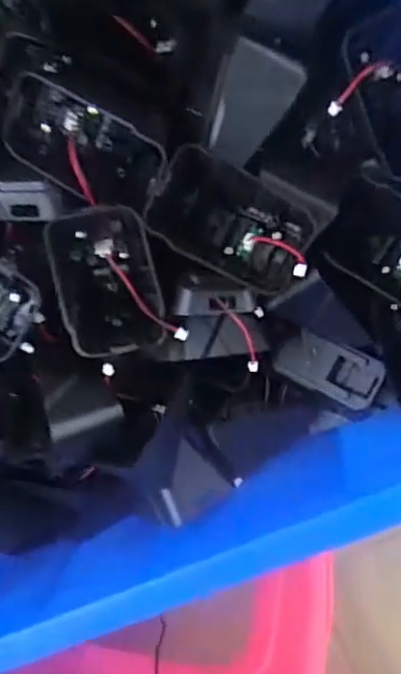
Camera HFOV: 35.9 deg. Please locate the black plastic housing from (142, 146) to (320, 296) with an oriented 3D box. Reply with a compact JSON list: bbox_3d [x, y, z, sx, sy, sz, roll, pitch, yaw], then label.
[{"bbox_3d":[0.015,-0.052,0.281,0.071,0.027,0.045,28,101,-2],"label":"black plastic housing"}]

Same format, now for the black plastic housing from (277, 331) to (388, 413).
[{"bbox_3d":[0.073,0.018,0.350,0.057,0.013,0.030,28,86,23],"label":"black plastic housing"}]

